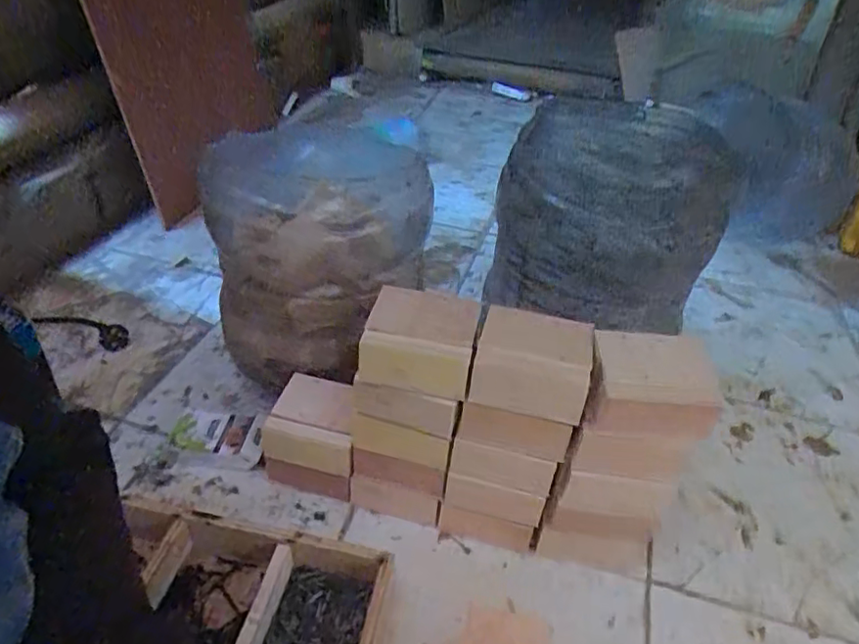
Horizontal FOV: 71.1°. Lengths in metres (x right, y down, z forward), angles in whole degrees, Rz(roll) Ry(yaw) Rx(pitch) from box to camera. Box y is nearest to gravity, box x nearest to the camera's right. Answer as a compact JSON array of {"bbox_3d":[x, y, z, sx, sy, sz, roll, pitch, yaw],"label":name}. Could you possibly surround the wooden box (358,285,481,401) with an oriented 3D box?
[{"bbox_3d":[-0.008,0.016,0.522,0.092,0.053,0.077,9,38,7],"label":"wooden box"}]

